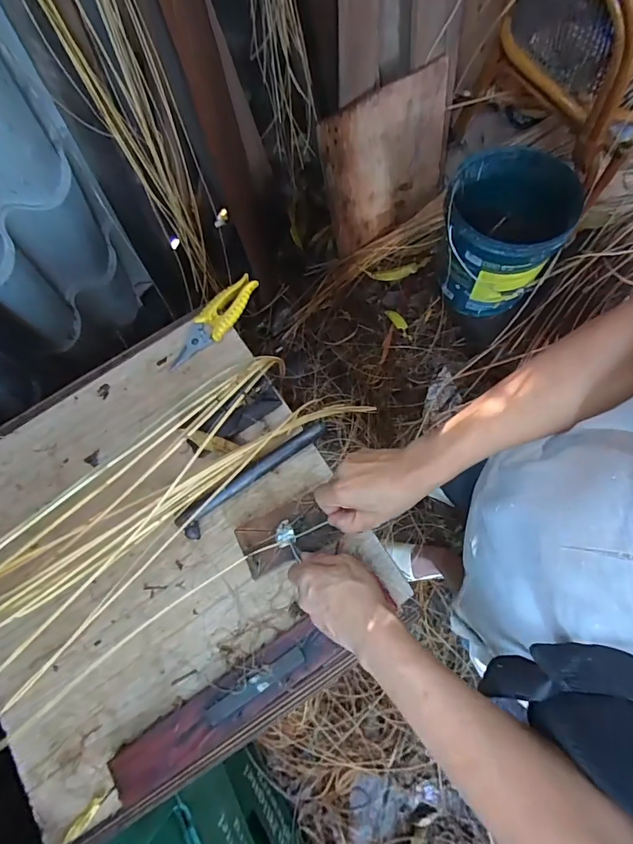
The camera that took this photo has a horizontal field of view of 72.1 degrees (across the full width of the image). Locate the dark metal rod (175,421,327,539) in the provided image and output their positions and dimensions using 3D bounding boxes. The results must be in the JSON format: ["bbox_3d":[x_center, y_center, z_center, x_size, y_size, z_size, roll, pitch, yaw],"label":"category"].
[{"bbox_3d":[-0.080,0.065,0.543,0.210,0.024,0.031,-38,76,-9],"label":"dark metal rod"}]

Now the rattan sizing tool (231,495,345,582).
[{"bbox_3d":[-0.035,0.132,0.516,0.109,0.027,0.067,-20,74,-4],"label":"rattan sizing tool"}]

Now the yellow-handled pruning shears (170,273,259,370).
[{"bbox_3d":[-0.144,-0.140,0.607,0.047,0.031,0.158,43,79,12],"label":"yellow-handled pruning shears"}]

